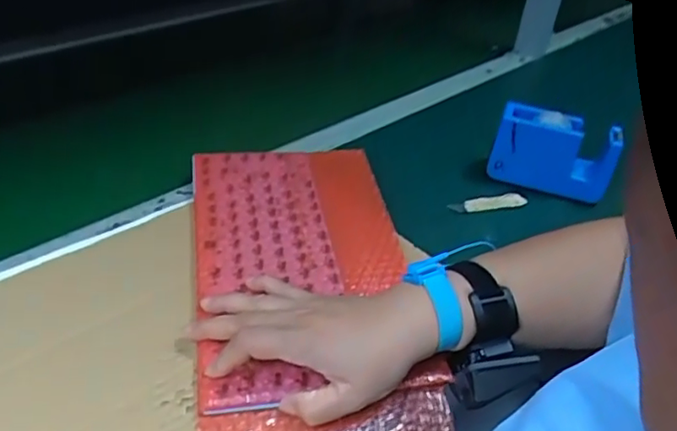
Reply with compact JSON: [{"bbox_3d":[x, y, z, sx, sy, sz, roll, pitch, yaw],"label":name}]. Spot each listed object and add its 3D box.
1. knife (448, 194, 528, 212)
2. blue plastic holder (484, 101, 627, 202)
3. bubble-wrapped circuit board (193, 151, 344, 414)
[{"bbox_3d":[0.164,-0.013,0.660,0.091,0.010,0.017,-4,40,-15],"label":"knife"},{"bbox_3d":[0.245,-0.069,0.680,0.130,0.081,0.056,17,38,13],"label":"blue plastic holder"},{"bbox_3d":[-0.069,0.033,0.535,0.126,0.011,0.307,0,40,-8],"label":"bubble-wrapped circuit board"}]

